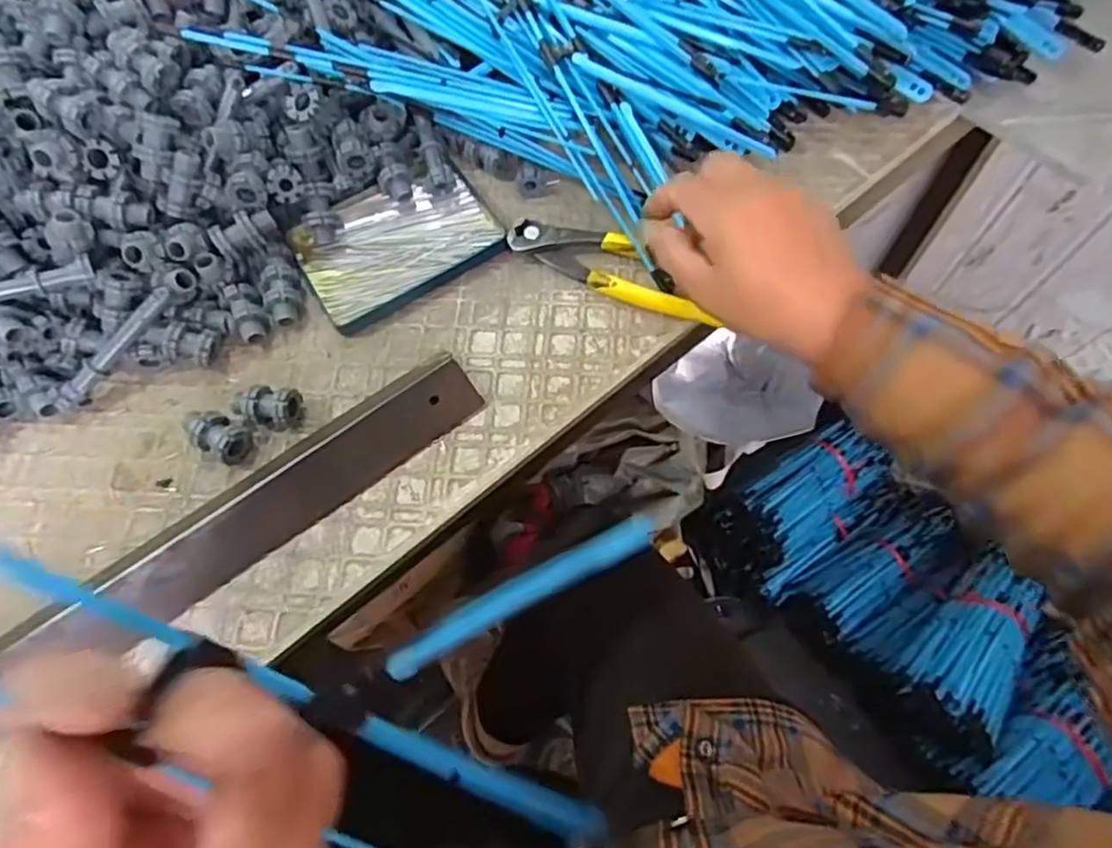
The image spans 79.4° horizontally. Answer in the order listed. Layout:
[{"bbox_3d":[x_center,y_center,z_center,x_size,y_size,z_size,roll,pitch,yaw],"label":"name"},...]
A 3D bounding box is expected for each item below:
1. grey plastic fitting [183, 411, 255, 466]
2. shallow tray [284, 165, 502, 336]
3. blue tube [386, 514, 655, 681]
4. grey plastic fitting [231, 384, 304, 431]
[{"bbox_3d":[-0.200,0.006,0.396,0.039,0.022,0.023,29,70,14],"label":"grey plastic fitting"},{"bbox_3d":[-0.108,-0.125,0.453,0.127,0.017,0.092,-30,68,-10],"label":"shallow tray"},{"bbox_3d":[-0.005,0.059,0.249,0.135,0.008,0.014,-18,60,-46],"label":"blue tube"},{"bbox_3d":[-0.172,-0.010,0.402,0.034,0.022,0.022,7,67,5],"label":"grey plastic fitting"}]

